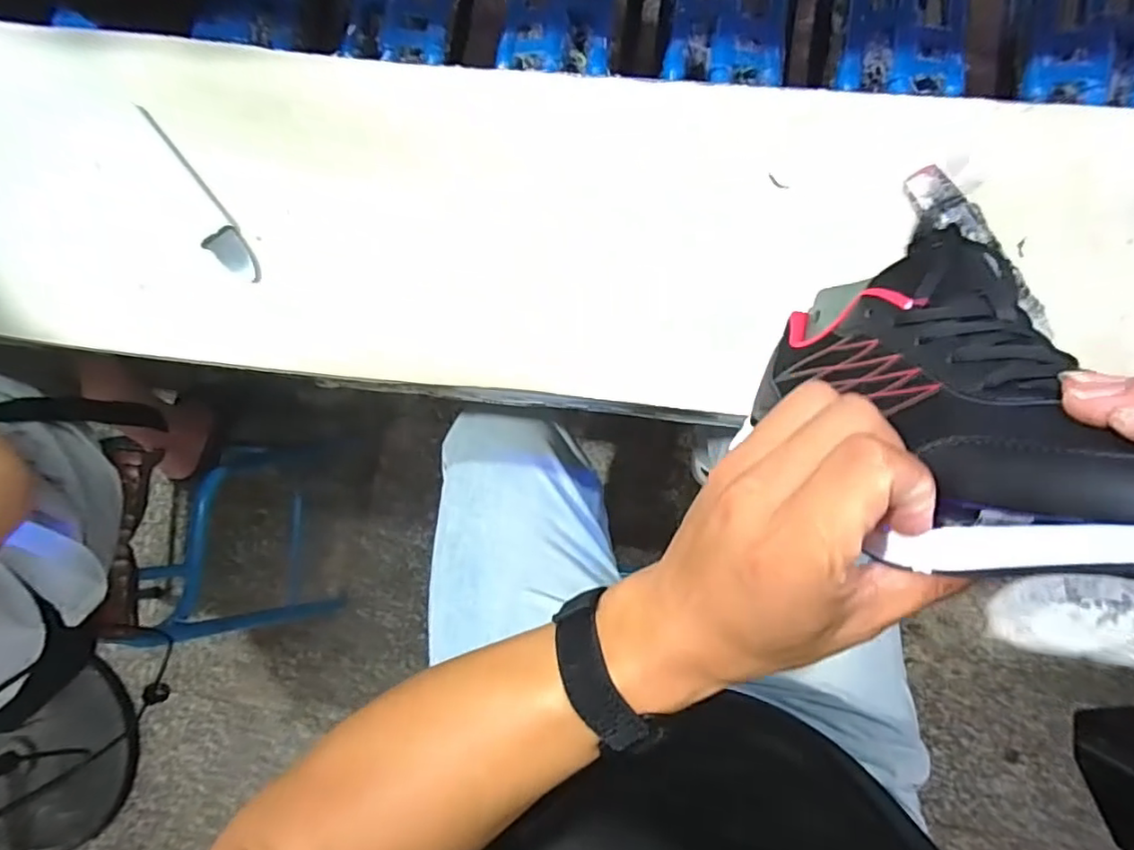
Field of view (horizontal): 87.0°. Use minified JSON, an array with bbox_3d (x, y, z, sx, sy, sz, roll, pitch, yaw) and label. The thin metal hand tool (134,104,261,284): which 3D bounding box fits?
[{"bbox_3d":[-0.276,-0.170,0.438,0.026,0.011,0.159,-38,84,2],"label":"thin metal hand tool"}]

